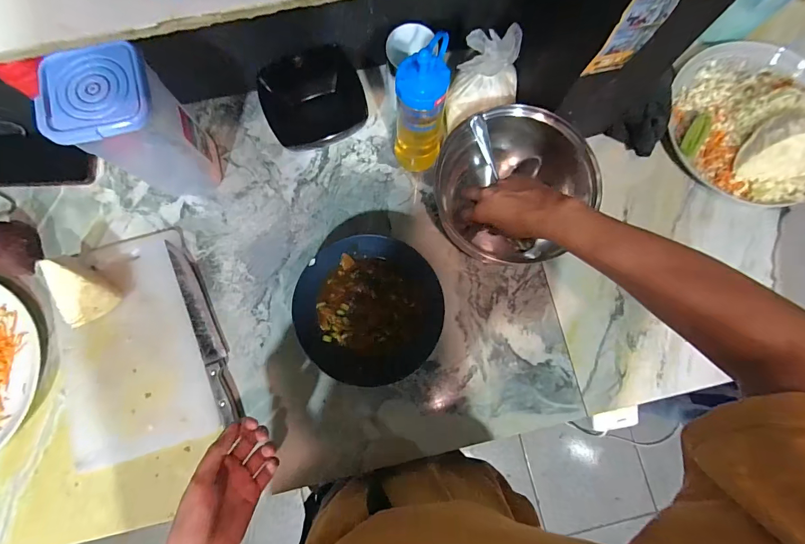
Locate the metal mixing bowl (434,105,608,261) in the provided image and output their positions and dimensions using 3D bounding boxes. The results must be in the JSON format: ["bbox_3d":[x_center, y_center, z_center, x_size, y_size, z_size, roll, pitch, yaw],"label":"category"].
[{"bbox_3d":[0.147,-0.123,0.513,0.199,0.110,0.188,0,81,0],"label":"metal mixing bowl"}]

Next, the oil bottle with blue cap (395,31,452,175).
[{"bbox_3d":[0.023,-0.204,0.481,0.061,0.193,0.083,5,81,1],"label":"oil bottle with blue cap"}]

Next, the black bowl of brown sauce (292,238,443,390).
[{"bbox_3d":[-0.043,0.052,0.511,0.191,0.045,0.199,0,81,0],"label":"black bowl of brown sauce"}]

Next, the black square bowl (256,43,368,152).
[{"bbox_3d":[-0.131,-0.261,0.555,0.146,0.062,0.113,-16,81,-3],"label":"black square bowl"}]

